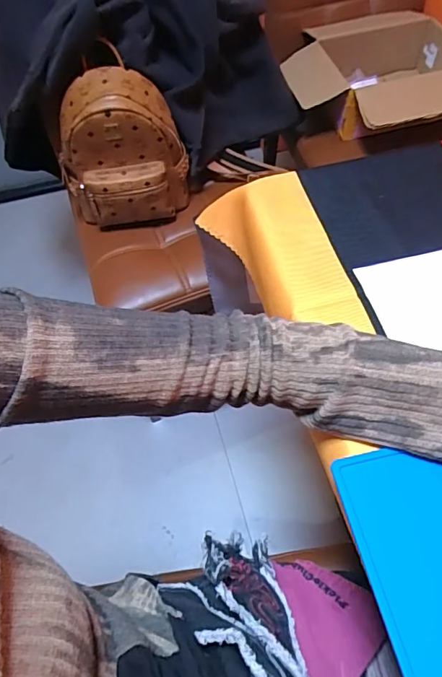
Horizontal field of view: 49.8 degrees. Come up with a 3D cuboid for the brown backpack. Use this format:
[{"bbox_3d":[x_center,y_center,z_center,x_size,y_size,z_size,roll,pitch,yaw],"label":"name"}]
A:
[{"bbox_3d":[-0.184,-0.330,0.869,0.229,0.266,0.117,-7,55,0],"label":"brown backpack"}]

